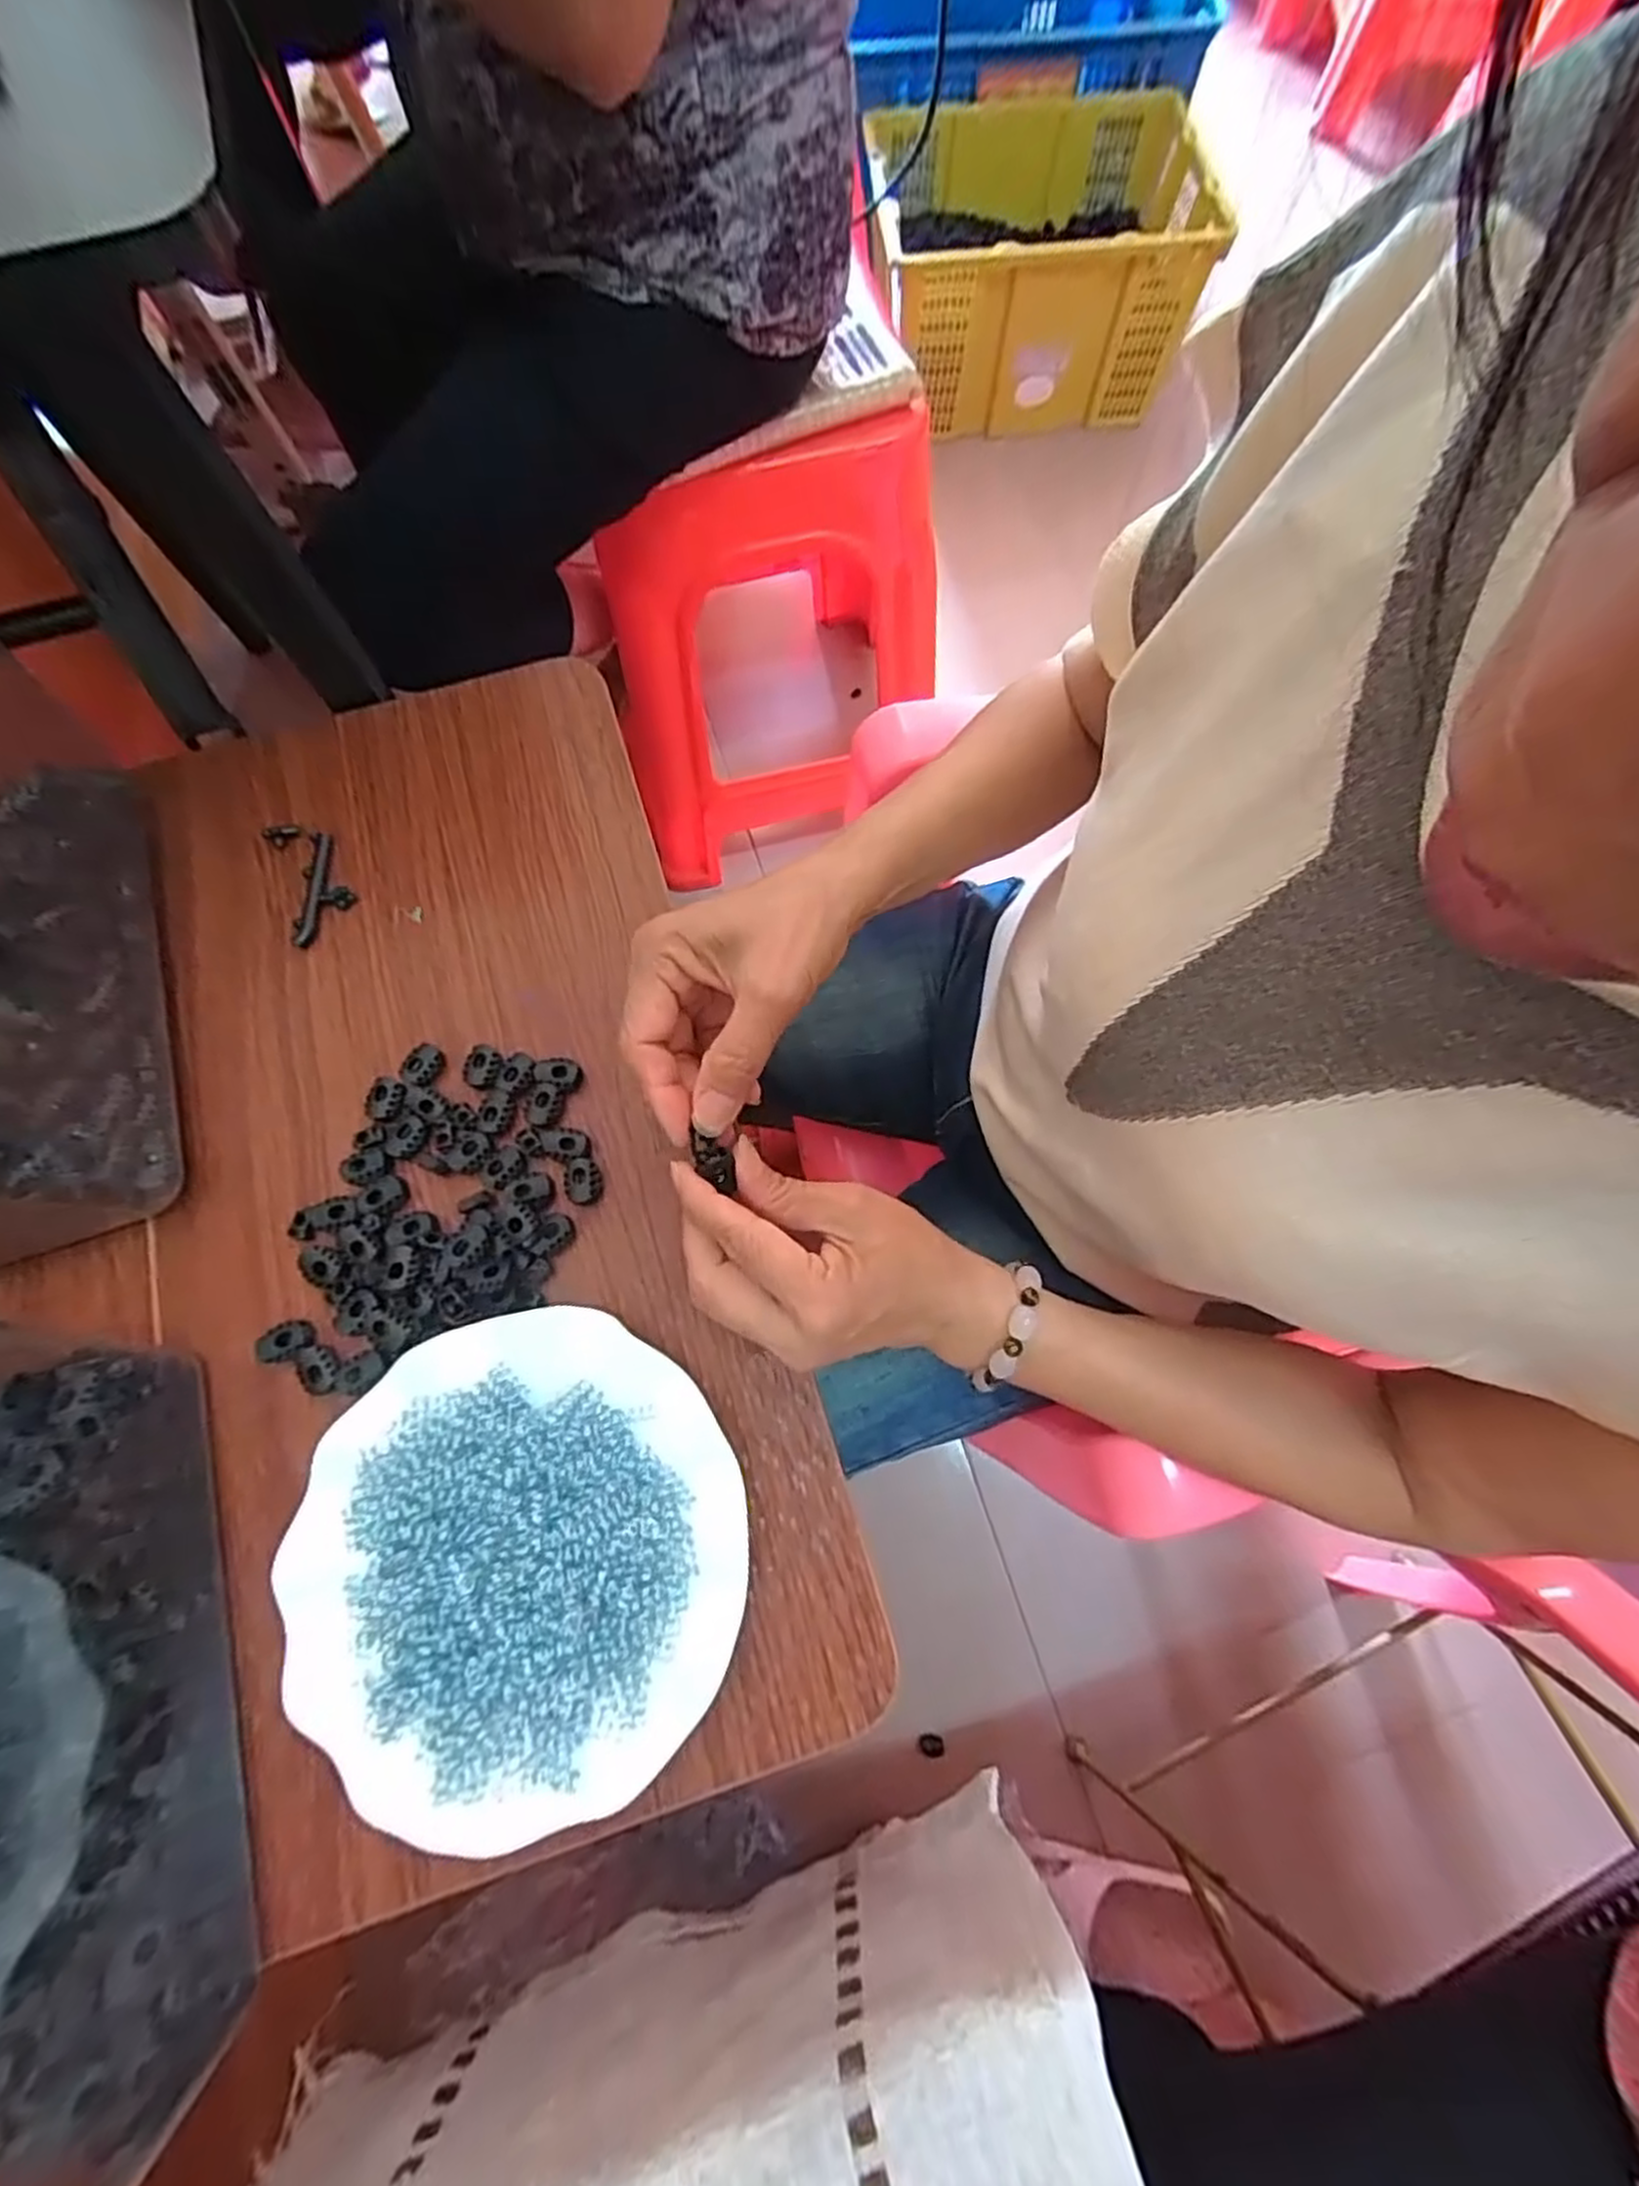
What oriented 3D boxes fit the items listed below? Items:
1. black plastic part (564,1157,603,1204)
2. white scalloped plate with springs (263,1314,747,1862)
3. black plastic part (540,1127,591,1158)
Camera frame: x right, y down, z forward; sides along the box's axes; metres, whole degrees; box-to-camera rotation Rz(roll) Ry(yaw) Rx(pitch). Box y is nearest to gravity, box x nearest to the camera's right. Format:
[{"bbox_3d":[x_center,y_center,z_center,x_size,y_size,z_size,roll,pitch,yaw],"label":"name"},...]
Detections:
[{"bbox_3d":[-0.116,0.043,0.377,0.017,0.009,0.022,-14,73,-5],"label":"black plastic part"},{"bbox_3d":[-0.122,0.189,0.322,0.177,0.029,0.178,0,72,0],"label":"white scalloped plate with springs"},{"bbox_3d":[-0.128,0.025,0.384,0.024,0.006,0.015,7,73,2],"label":"black plastic part"}]

